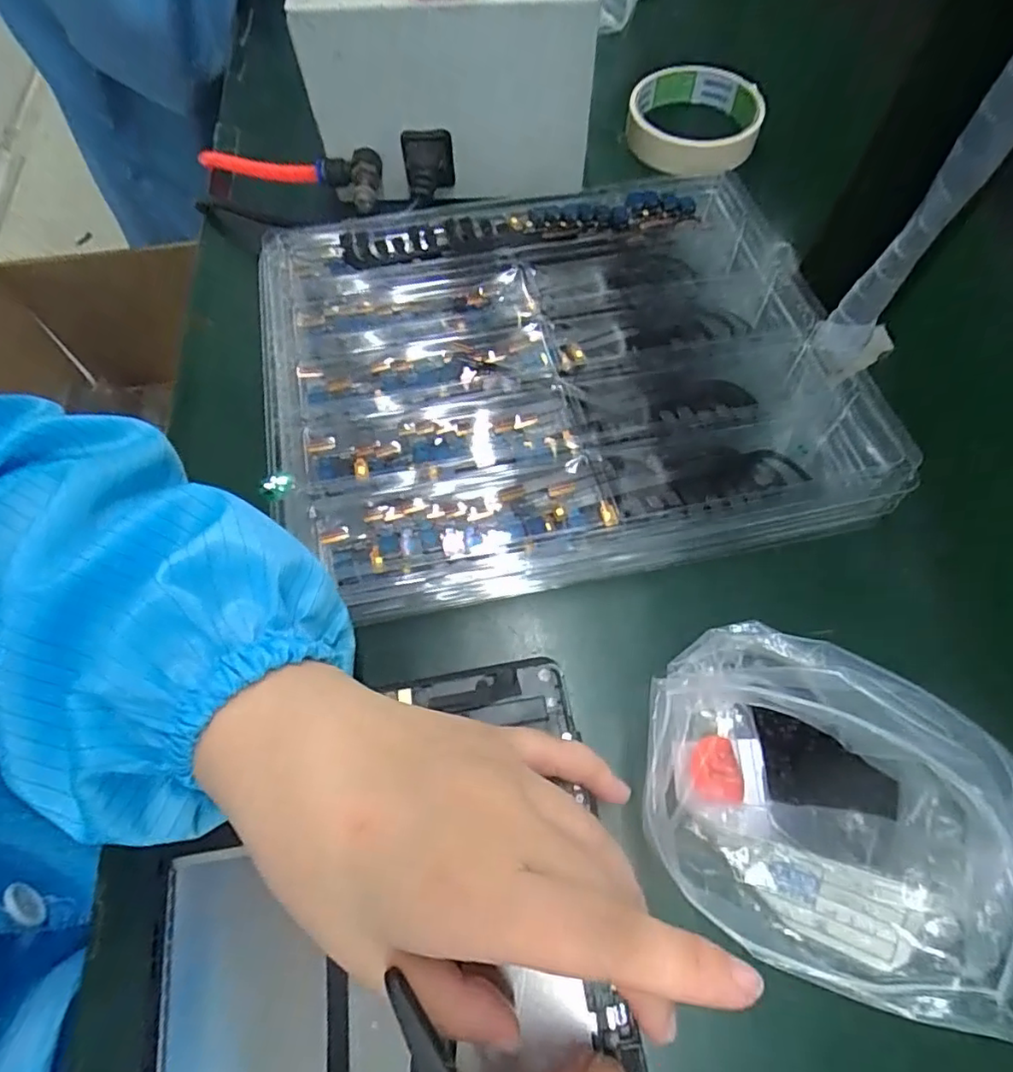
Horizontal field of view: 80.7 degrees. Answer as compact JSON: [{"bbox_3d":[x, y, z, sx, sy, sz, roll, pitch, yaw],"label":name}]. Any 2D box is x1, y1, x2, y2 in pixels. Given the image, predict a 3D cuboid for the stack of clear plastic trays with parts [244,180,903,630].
[{"bbox_3d":[0.025,-0.084,0.304,0.271,0.036,0.222,-13,66,-6],"label":"stack of clear plastic trays with parts"}]

